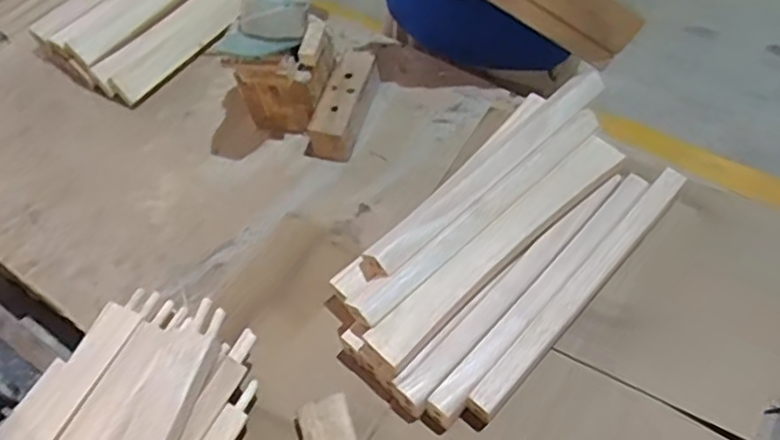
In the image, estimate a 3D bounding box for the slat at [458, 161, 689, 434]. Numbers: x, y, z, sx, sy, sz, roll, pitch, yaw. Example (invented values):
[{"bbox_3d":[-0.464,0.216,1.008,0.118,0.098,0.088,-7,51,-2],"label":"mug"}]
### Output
[{"bbox_3d":[0.213,0.078,0.739,0.030,0.040,0.375,38,68,24],"label":"slat"}]

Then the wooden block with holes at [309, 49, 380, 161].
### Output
[{"bbox_3d":[-0.061,-0.163,0.918,0.058,0.061,0.161,13,61,12],"label":"wooden block with holes"}]

